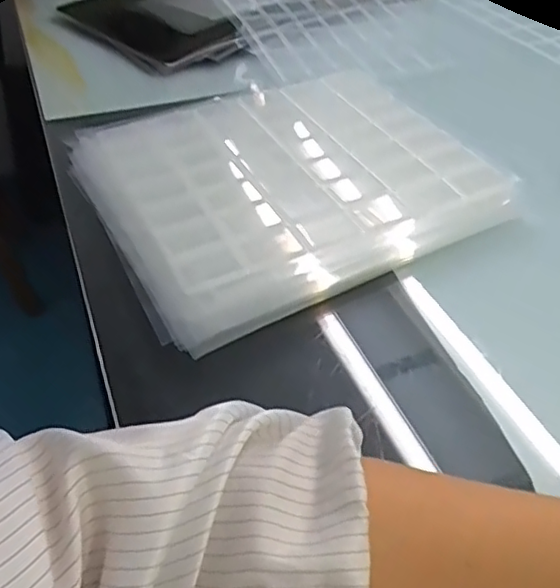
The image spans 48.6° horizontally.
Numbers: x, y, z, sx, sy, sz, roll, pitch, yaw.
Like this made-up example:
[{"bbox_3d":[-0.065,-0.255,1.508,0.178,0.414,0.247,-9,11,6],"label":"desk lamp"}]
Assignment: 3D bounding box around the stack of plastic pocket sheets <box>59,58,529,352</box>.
[{"bbox_3d":[0.004,-0.102,0.481,0.293,0.022,0.268,-21,47,-21],"label":"stack of plastic pocket sheets"}]

